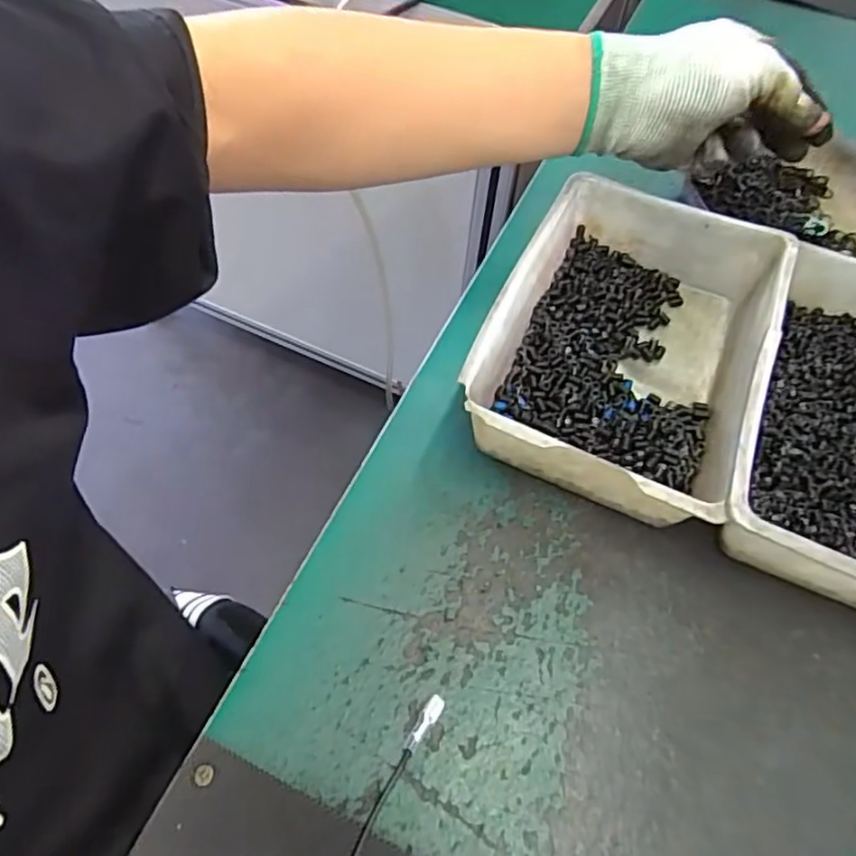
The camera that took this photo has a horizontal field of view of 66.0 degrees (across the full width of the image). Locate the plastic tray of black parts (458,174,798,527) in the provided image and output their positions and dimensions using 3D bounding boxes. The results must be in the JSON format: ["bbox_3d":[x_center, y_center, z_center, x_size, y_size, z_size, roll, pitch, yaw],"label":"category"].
[{"bbox_3d":[0.110,-0.049,0.370,0.136,0.052,0.195,25,59,12],"label":"plastic tray of black parts"}]

